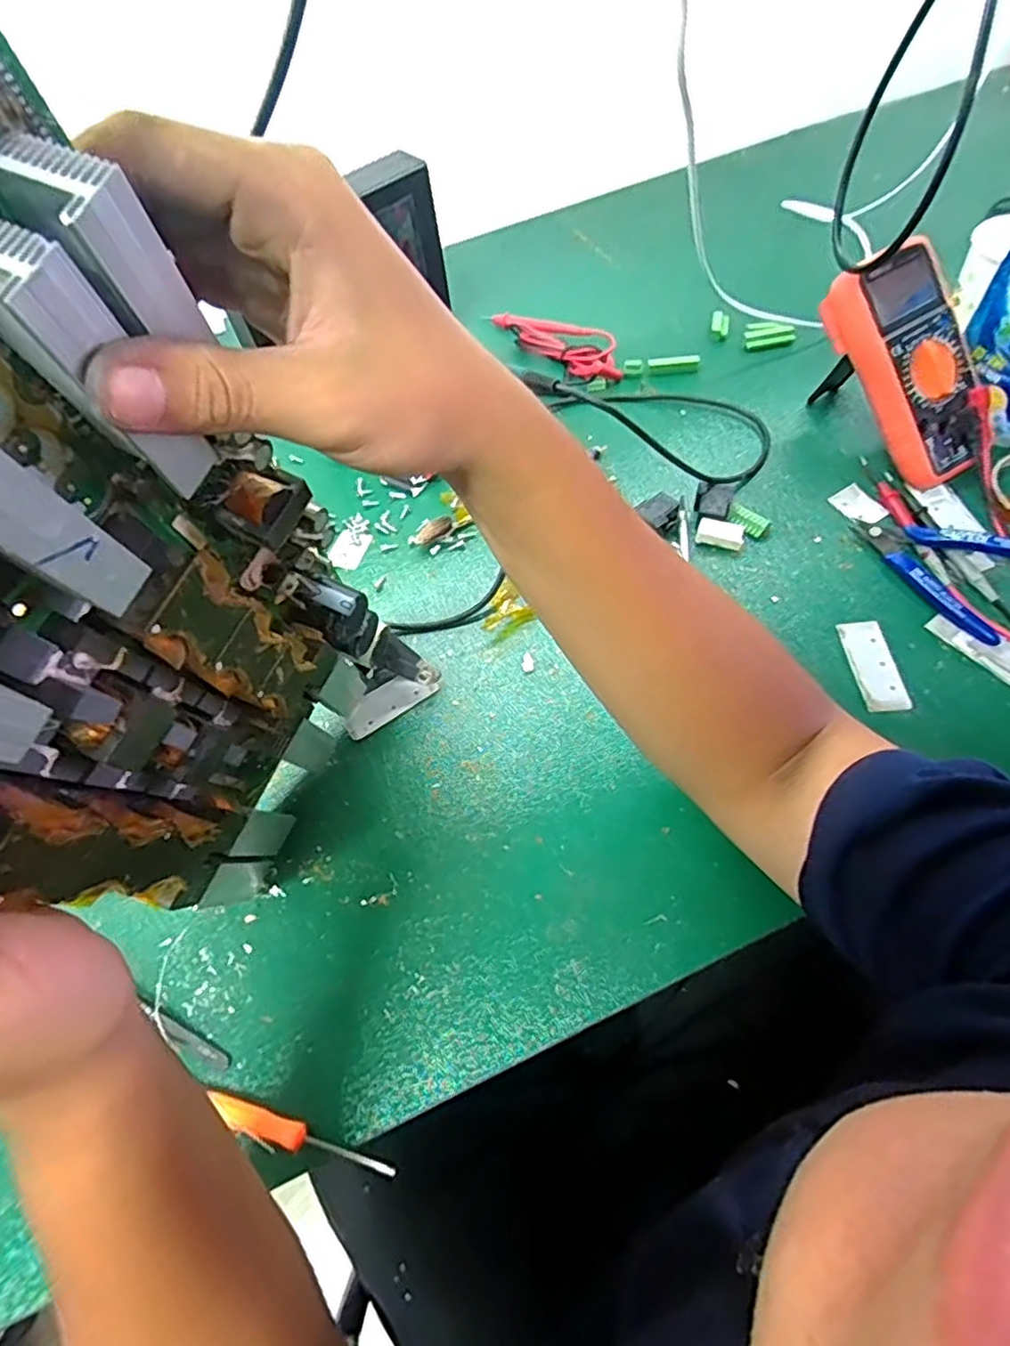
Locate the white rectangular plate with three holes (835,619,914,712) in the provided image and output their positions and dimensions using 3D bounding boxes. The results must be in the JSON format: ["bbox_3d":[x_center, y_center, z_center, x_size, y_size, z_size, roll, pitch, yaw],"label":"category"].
[{"bbox_3d":[0.249,-0.005,0.422,0.027,0.004,0.069,-4,60,2],"label":"white rectangular plate with three holes"}]

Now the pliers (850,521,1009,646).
[{"bbox_3d":[0.306,-0.080,0.442,0.114,0.032,0.077,34,68,21],"label":"pliers"}]

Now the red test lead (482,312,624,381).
[{"bbox_3d":[0.048,-0.336,0.623,0.049,0.018,0.172,-42,66,-18],"label":"red test lead"}]

